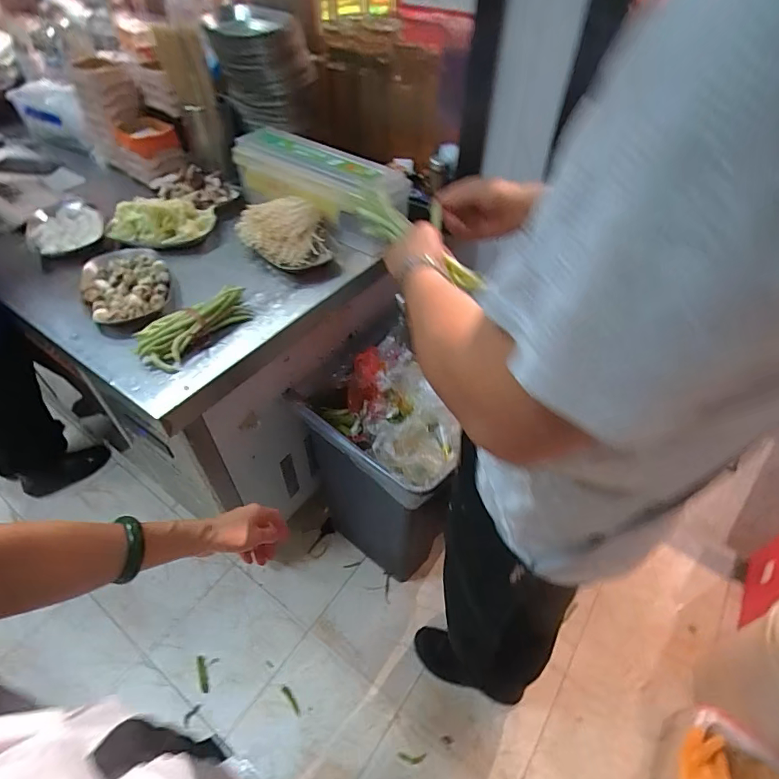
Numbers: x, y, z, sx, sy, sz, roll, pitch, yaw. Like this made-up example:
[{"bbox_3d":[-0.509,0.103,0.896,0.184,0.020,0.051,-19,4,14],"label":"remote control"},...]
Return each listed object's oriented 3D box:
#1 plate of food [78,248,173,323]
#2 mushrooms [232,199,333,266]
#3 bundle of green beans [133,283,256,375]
[{"bbox_3d":[-0.529,-0.217,0.922,0.161,0.029,0.234,-26,53,-22],"label":"plate of food"},{"bbox_3d":[-0.246,-0.357,1.048,0.199,0.087,0.156,-9,49,-9],"label":"mushrooms"},{"bbox_3d":[-0.358,-0.123,0.857,0.079,0.046,0.217,26,53,22],"label":"bundle of green beans"}]

